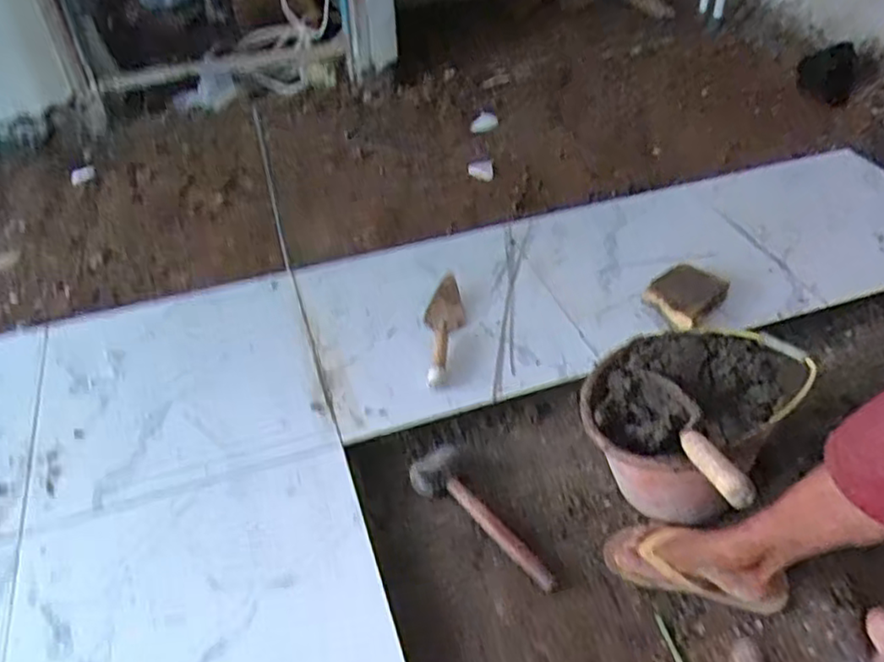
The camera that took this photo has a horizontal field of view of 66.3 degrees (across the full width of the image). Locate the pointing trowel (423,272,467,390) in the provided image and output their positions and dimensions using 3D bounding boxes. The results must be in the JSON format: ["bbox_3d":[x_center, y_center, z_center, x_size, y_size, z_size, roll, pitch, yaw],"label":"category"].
[{"bbox_3d":[0.005,-0.017,1.305,0.074,0.033,0.316,0,45,1],"label":"pointing trowel"}]

